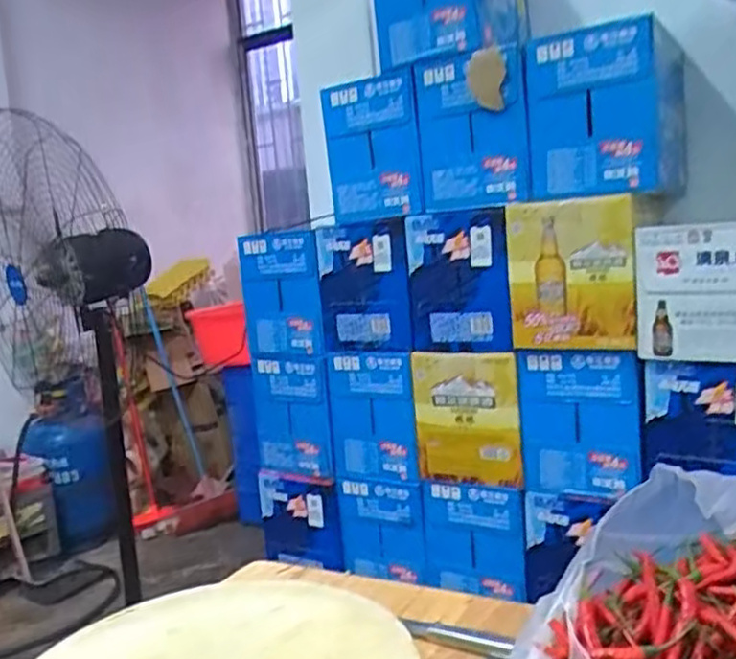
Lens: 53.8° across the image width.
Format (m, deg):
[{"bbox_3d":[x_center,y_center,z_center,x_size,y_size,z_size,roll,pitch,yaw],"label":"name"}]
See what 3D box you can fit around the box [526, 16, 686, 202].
[{"bbox_3d":[0.472,-0.403,1.407,0.242,0.277,0.341,-1,8,28],"label":"box"}]

